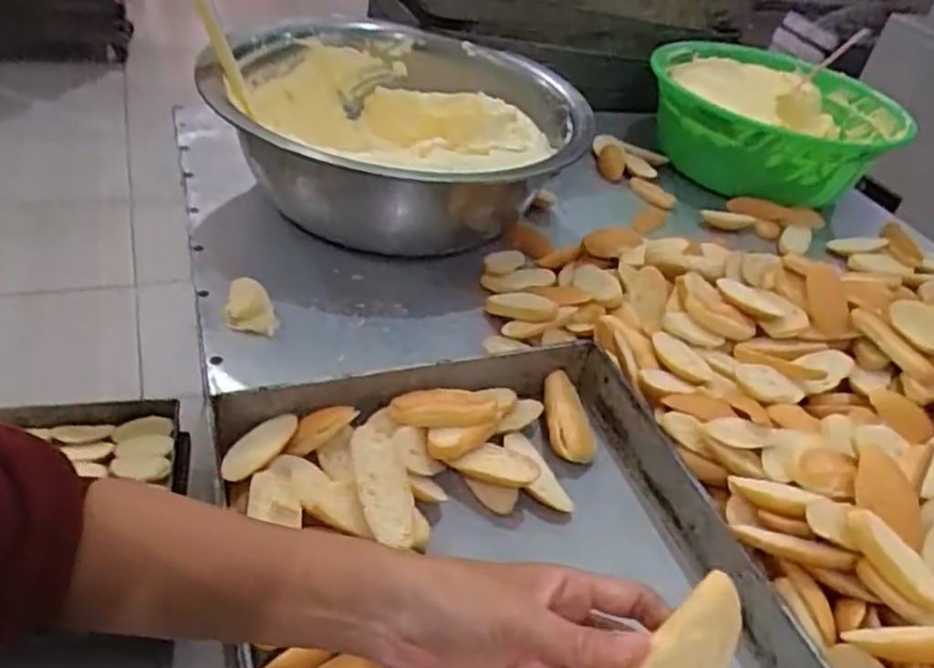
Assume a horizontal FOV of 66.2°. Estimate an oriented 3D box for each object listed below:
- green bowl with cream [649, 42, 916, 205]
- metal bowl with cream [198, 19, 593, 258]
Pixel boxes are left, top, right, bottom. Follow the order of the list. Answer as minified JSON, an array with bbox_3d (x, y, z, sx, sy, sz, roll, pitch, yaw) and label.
[{"bbox_3d":[0.514,-0.373,1.228,0.397,0.125,0.402,7,39,-6],"label":"green bowl with cream"},{"bbox_3d":[-0.084,-0.279,0.932,0.450,0.150,0.445,7,39,-6],"label":"metal bowl with cream"}]

